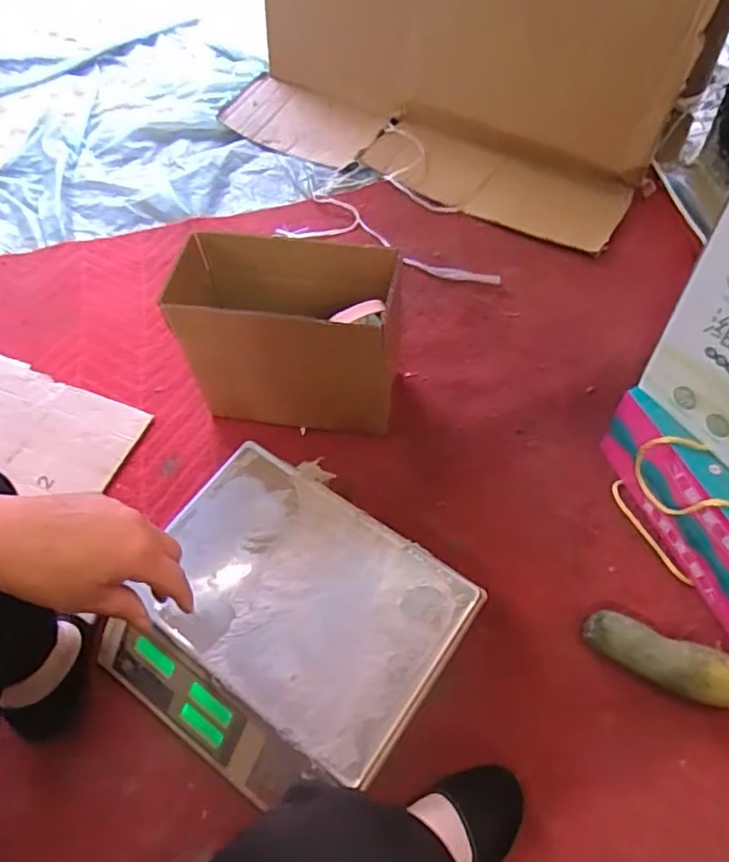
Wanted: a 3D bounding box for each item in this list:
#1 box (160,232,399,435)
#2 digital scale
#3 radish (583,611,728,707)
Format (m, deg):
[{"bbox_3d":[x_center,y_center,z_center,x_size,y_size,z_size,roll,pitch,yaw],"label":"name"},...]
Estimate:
[{"bbox_3d":[-0.107,-0.119,0.833,0.292,0.236,0.140,5,58,8],"label":"box"},{"bbox_3d":[-0.084,0.215,0.694,0.329,0.110,0.296,29,64,21],"label":"digital scale"},{"bbox_3d":[0.325,0.252,0.674,0.170,0.047,0.058,16,60,14],"label":"radish"}]

